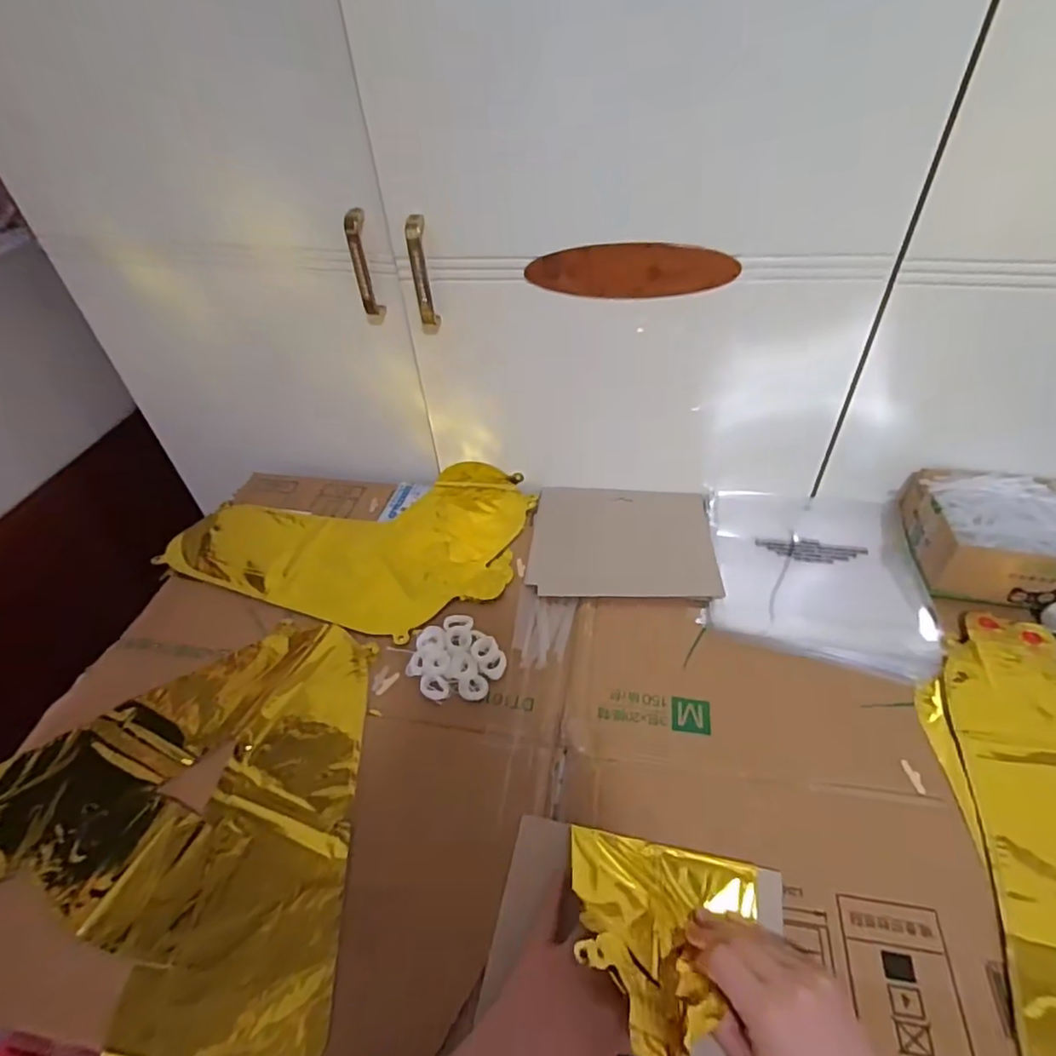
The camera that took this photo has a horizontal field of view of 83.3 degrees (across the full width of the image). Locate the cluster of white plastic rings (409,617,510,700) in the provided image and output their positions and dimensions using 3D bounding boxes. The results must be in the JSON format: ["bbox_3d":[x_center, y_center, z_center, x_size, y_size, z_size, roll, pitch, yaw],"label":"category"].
[{"bbox_3d":[-0.072,0.125,0.570,0.080,0.011,0.091,-34,53,-27],"label":"cluster of white plastic rings"}]

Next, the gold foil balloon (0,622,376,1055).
[{"bbox_3d":[-0.313,0.246,0.470,0.349,0.019,0.357,-5,45,-2],"label":"gold foil balloon"}]

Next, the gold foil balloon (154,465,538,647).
[{"bbox_3d":[-0.203,-0.001,0.710,0.393,0.029,0.259,14,48,17],"label":"gold foil balloon"}]

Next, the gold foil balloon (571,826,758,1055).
[{"bbox_3d":[0.089,0.270,0.387,0.127,0.055,0.136,6,46,9],"label":"gold foil balloon"}]

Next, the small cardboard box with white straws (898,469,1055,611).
[{"bbox_3d":[0.491,0.007,0.590,0.184,0.068,0.135,7,46,10],"label":"small cardboard box with white straws"}]

